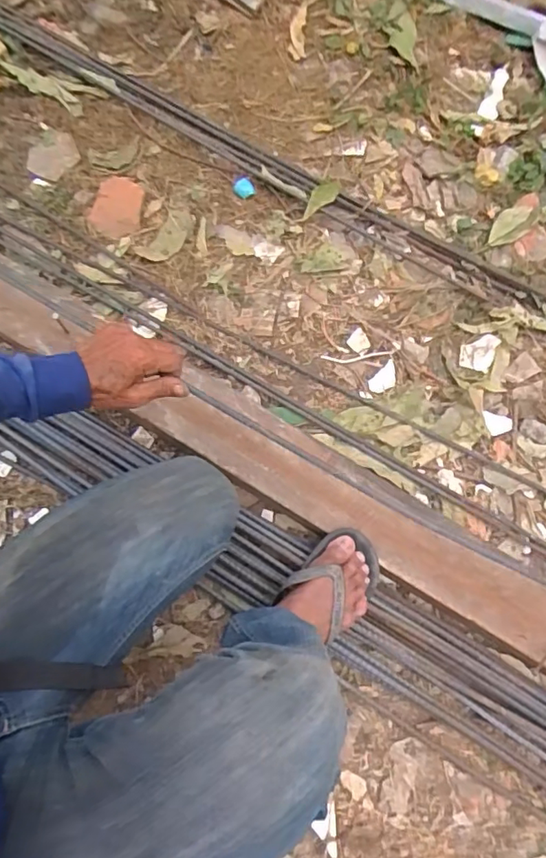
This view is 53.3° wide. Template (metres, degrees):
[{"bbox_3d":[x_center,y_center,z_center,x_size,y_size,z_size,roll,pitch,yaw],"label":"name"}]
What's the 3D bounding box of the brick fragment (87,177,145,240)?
[{"bbox_3d":[-0.283,-0.400,0.987,0.085,0.025,0.111,19,74,1],"label":"brick fragment"}]

